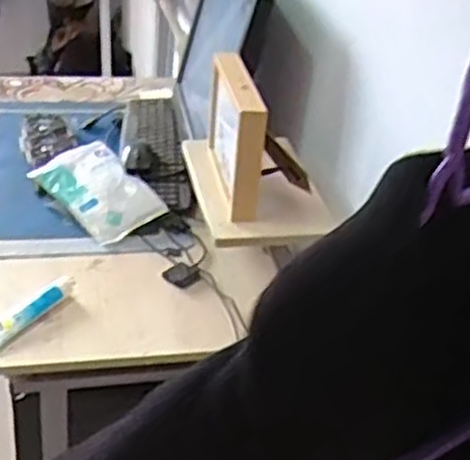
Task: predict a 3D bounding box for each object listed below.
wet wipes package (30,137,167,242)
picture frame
[{"bbox_3d":[-0.254,-0.074,1.462,0.156,0.060,0.241,-26,47,-38],"label":"wet wipes package"},{"bbox_3d":[0.041,-0.149,1.154,0.122,0.160,0.261,-1,36,-12],"label":"picture frame"}]

